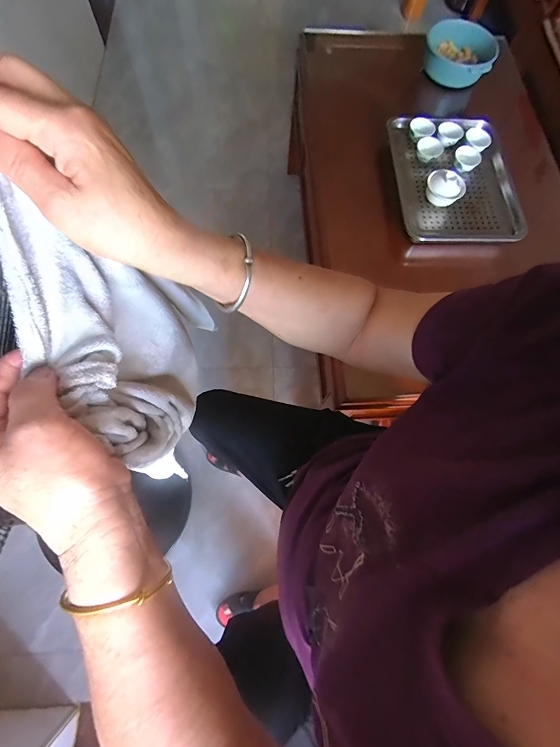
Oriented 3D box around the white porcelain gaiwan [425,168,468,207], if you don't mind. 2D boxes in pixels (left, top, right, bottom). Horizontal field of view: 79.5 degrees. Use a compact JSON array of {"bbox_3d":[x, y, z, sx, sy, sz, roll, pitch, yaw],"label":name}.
[{"bbox_3d":[0.403,-0.454,0.811,0.091,0.058,0.081,28,73,7],"label":"white porcelain gaiwan"}]

